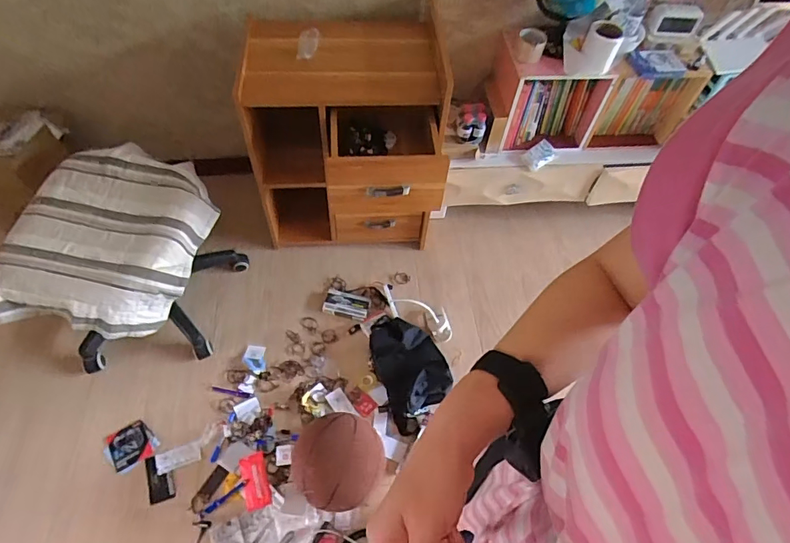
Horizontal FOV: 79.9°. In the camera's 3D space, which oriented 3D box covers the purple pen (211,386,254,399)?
[{"bbox_3d":[-0.474,0.352,1.376,0.120,0.015,0.016,9,57,3],"label":"purple pen"}]

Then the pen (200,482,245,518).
[{"bbox_3d":[-0.444,0.590,1.219,0.121,0.009,0.016,-34,65,-22],"label":"pen"}]

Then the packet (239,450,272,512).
[{"bbox_3d":[-0.369,0.554,1.250,0.063,0.013,0.134,-15,59,-12],"label":"packet"}]

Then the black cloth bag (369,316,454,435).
[{"bbox_3d":[0.037,0.268,1.397,0.186,0.110,0.335,-18,60,-14],"label":"black cloth bag"}]

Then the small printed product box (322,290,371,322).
[{"bbox_3d":[-0.156,0.104,1.538,0.140,0.037,0.089,11,57,4],"label":"small printed product box"}]

